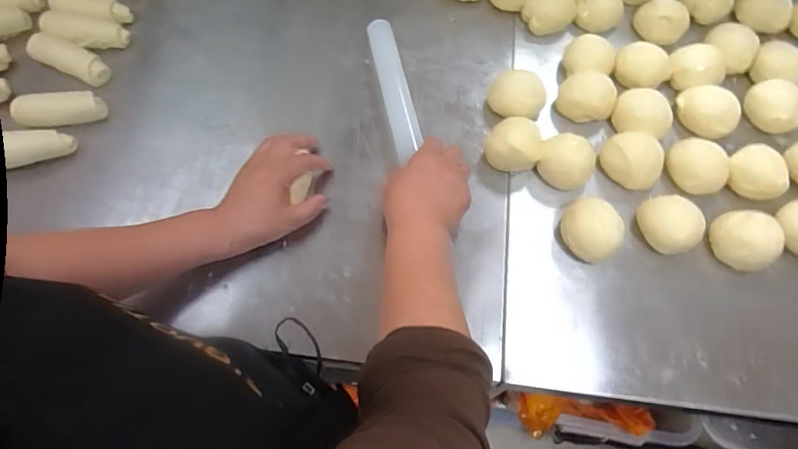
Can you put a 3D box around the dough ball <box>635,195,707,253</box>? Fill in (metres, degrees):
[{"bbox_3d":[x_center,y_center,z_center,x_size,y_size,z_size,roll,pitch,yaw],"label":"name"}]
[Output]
[{"bbox_3d":[0.286,0.000,0.542,0.055,0.037,0.062,-36,71,-17],"label":"dough ball"}]

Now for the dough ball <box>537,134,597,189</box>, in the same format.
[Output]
[{"bbox_3d":[0.185,-0.071,0.568,0.063,0.040,0.051,27,66,10],"label":"dough ball"}]

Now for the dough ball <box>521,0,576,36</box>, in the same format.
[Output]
[{"bbox_3d":[0.194,-0.281,0.667,0.060,0.033,0.057,1,65,-2],"label":"dough ball"}]

